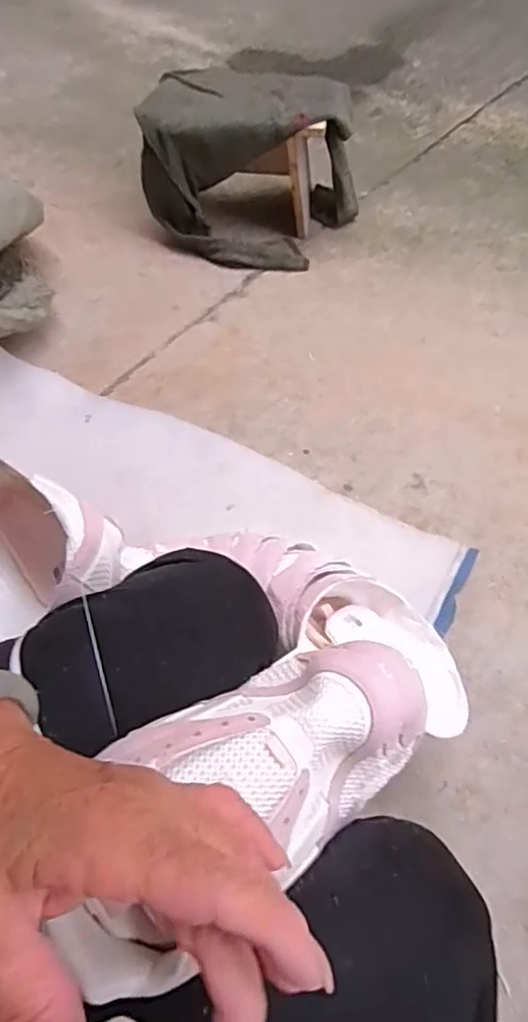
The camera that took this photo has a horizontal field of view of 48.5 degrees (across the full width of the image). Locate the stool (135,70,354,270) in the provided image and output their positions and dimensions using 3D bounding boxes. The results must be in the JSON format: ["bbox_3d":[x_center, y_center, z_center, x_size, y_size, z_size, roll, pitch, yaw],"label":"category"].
[{"bbox_3d":[-0.025,-0.705,1.213,0.440,0.252,0.308,4,60,2],"label":"stool"}]

